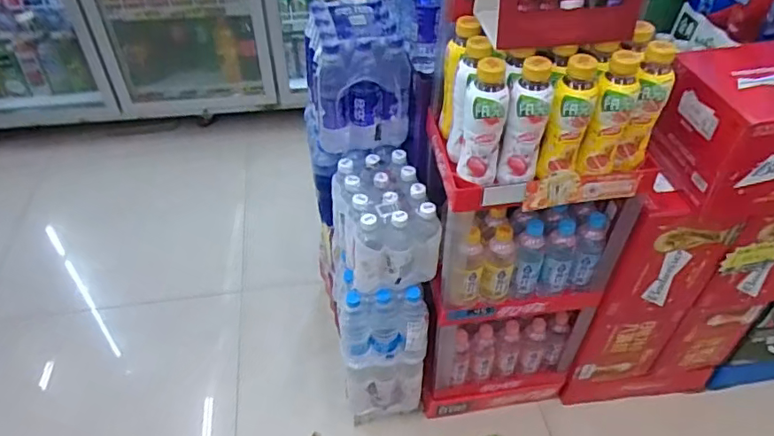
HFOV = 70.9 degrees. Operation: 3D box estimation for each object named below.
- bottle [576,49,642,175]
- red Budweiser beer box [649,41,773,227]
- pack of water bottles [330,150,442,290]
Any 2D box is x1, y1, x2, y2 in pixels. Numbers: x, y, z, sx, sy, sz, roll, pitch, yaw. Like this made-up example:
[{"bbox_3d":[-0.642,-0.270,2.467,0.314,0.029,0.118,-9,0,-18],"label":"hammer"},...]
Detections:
[{"bbox_3d":[0.350,-0.157,0.850,0.059,0.191,0.057,17,43,21],"label":"bottle"},{"bbox_3d":[0.695,-0.159,1.001,0.321,0.232,0.249,-8,40,-8],"label":"red Budweiser beer box"},{"bbox_3d":[-0.014,-0.002,1.114,0.169,0.170,0.239,-13,41,-14],"label":"pack of water bottles"}]

